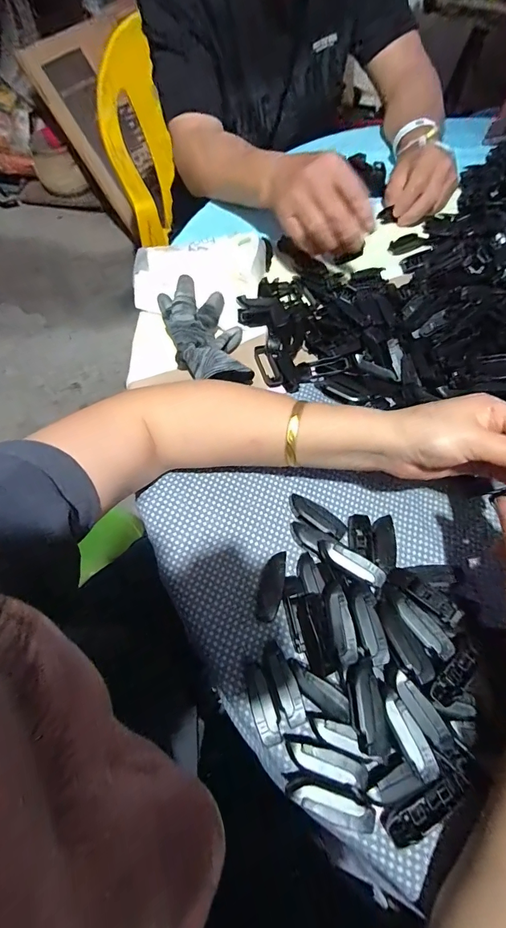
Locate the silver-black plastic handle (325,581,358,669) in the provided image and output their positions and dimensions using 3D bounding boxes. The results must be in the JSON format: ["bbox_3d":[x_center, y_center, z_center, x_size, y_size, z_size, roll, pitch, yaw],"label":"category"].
[{"bbox_3d":[0.063,0.117,0.290,0.015,0.018,0.054,-7,63,-6],"label":"silver-black plastic handle"}]

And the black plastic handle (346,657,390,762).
[{"bbox_3d":[0.076,0.164,0.267,0.019,0.017,0.055,-1,62,-3],"label":"black plastic handle"}]

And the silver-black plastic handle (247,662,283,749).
[{"bbox_3d":[0.007,0.168,0.279,0.017,0.009,0.051,-13,51,-9],"label":"silver-black plastic handle"}]

